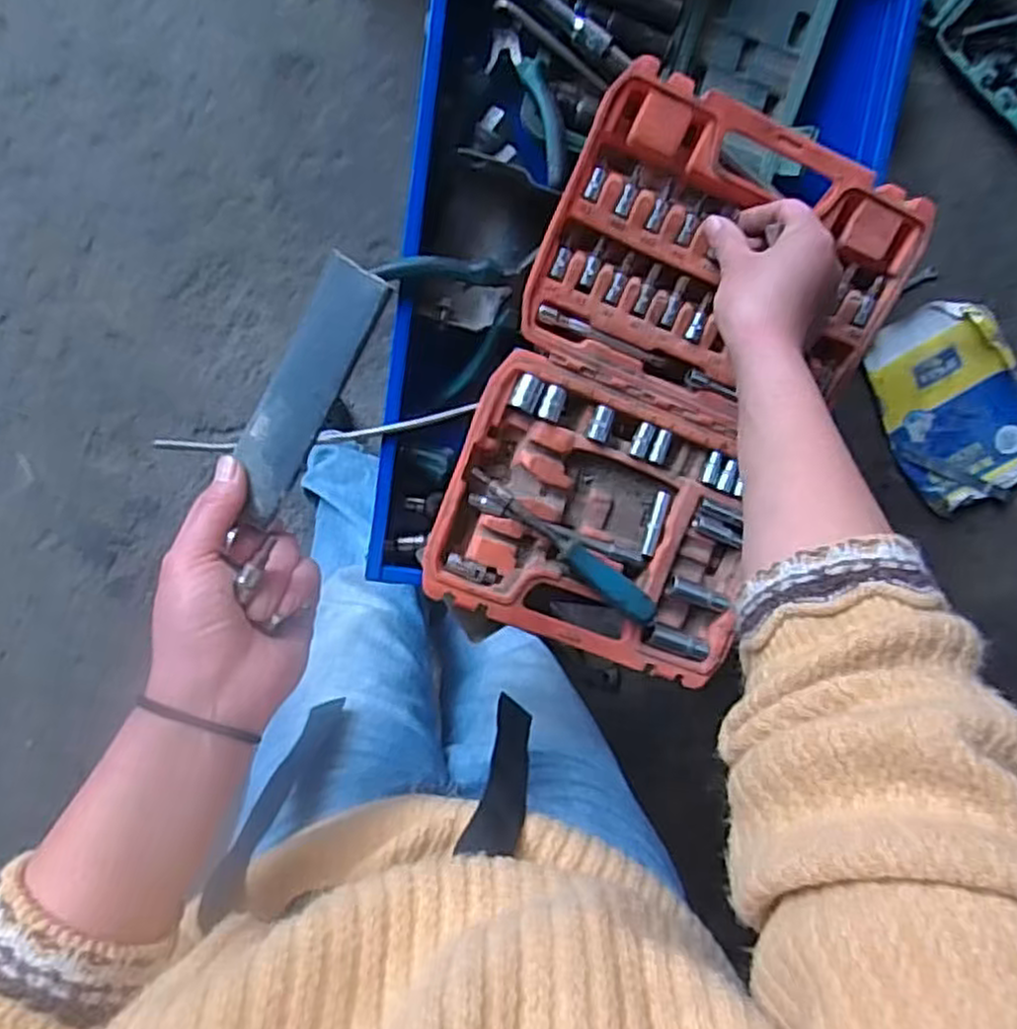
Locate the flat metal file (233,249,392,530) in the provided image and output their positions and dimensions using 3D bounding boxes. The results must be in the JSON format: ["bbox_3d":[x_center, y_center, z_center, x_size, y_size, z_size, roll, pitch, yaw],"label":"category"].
[{"bbox_3d":[-0.106,-0.062,0.378,0.044,0.008,0.137,35,102,19],"label":"flat metal file"}]

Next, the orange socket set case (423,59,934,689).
[{"bbox_3d":[0.111,-0.077,0.528,0.239,0.075,0.371,21,94,-7],"label":"orange socket set case"}]

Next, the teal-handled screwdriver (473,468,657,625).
[{"bbox_3d":[0.039,0.025,0.546,0.165,0.024,0.022,38,97,-11],"label":"teal-handled screwdriver"}]

